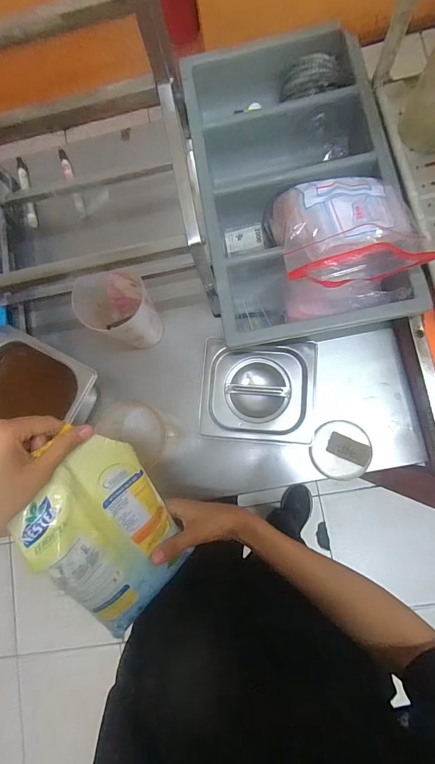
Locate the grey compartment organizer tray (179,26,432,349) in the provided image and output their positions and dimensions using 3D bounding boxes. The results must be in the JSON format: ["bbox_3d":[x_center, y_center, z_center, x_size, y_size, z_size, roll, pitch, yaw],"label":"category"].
[{"bbox_3d":[0.123,-0.312,0.590,0.300,0.098,0.501,-10,82,5],"label":"grey compartment organizer tray"}]

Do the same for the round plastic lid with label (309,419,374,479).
[{"bbox_3d":[0.187,0.103,0.555,0.087,0.012,0.085,-1,83,6],"label":"round plastic lid with label"}]

